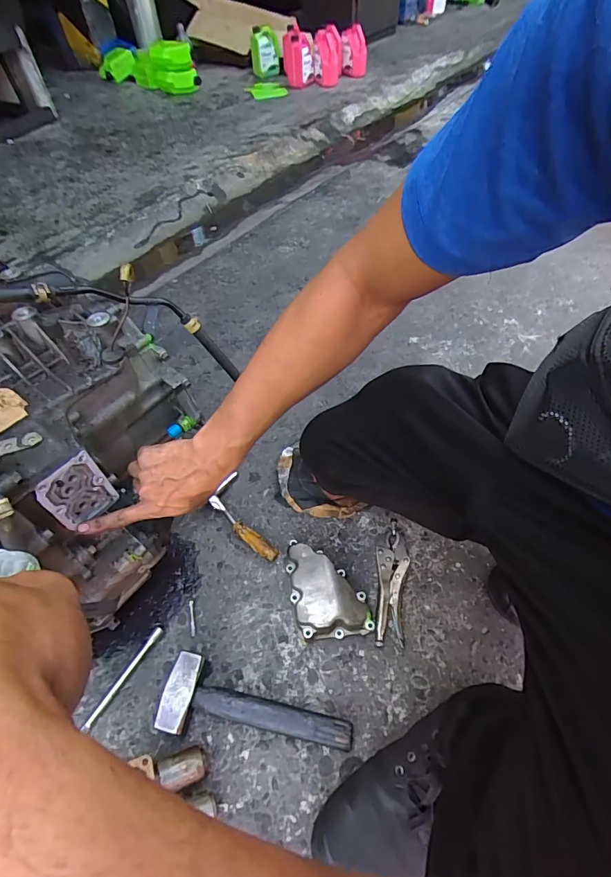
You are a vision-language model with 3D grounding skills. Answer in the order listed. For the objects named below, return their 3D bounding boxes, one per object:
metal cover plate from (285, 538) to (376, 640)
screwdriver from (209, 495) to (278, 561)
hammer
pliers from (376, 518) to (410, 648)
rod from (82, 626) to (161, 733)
[{"bbox_3d":[0.033,0.222,0.641,0.112,0.055,0.148,-8,52,-5],"label":"metal cover plate"},{"bbox_3d":[-0.111,0.153,0.716,0.166,0.029,0.024,36,61,26],"label":"screwdriver"},{"bbox_3d":[-0.063,0.356,0.549,0.247,0.039,0.090,8,53,8],"label":"hammer"},{"bbox_3d":[0.134,0.220,0.655,0.047,0.023,0.188,7,53,7],"label":"pliers"},{"bbox_3d":[-0.256,0.335,0.593,0.012,0.006,0.145,26,57,20],"label":"rod"}]

